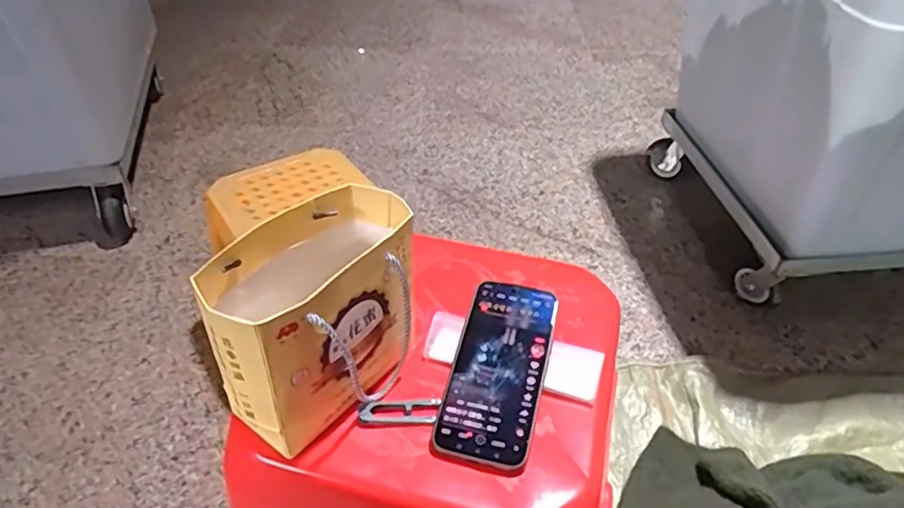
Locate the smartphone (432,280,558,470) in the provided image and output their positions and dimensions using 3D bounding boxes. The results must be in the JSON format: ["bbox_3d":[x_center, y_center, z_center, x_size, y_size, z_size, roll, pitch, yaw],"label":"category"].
[{"bbox_3d":[0.040,0.094,0.516,0.075,0.009,0.159,10,57,14],"label":"smartphone"}]

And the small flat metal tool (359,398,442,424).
[{"bbox_3d":[-0.042,0.129,0.502,0.064,0.004,0.021,-1,56,-6],"label":"small flat metal tool"}]

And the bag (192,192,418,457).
[{"bbox_3d":[-0.101,0.049,0.486,0.088,0.149,0.171,28,47,28],"label":"bag"}]

